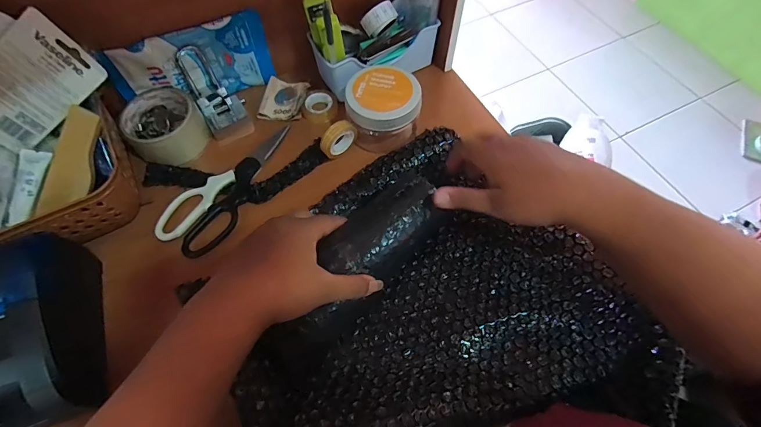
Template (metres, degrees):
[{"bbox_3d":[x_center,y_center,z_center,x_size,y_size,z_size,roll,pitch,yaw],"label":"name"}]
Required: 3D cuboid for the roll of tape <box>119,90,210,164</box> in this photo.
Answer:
[{"bbox_3d":[-0.260,-0.106,0.459,0.083,0.045,0.086,0,62,0],"label":"roll of tape"}]

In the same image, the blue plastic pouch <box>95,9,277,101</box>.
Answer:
[{"bbox_3d":[-0.224,-0.179,0.462,0.178,0.099,0.017,-24,65,-12],"label":"blue plastic pouch"}]

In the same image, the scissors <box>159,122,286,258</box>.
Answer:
[{"bbox_3d":[-0.170,-0.034,0.440,0.076,0.007,0.185,33,67,16],"label":"scissors"}]

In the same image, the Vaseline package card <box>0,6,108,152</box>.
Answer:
[{"bbox_3d":[-0.341,-0.121,0.365,0.139,0.073,0.005,-35,37,11],"label":"Vaseline package card"}]

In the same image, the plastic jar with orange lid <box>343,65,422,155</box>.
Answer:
[{"bbox_3d":[0.004,-0.124,0.460,0.090,0.064,0.087,4,62,2],"label":"plastic jar with orange lid"}]

